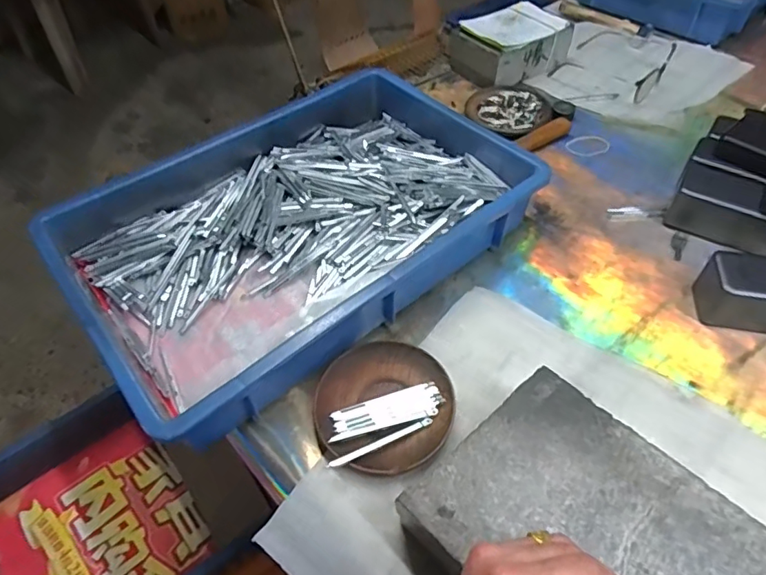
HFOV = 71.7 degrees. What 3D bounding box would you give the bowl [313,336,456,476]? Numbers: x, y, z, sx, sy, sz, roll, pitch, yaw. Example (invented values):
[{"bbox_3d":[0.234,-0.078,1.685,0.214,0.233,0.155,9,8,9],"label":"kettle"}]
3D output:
[{"bbox_3d":[0.001,0.097,0.447,0.117,0.016,0.114,-1,51,1],"label":"bowl"}]

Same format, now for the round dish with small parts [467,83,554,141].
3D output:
[{"bbox_3d":[0.176,-0.239,0.713,0.115,0.011,0.109,-1,51,1],"label":"round dish with small parts"}]

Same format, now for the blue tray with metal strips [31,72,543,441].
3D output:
[{"bbox_3d":[-0.080,-0.065,0.532,0.417,0.075,0.274,-34,58,-24],"label":"blue tray with metal strips"}]

